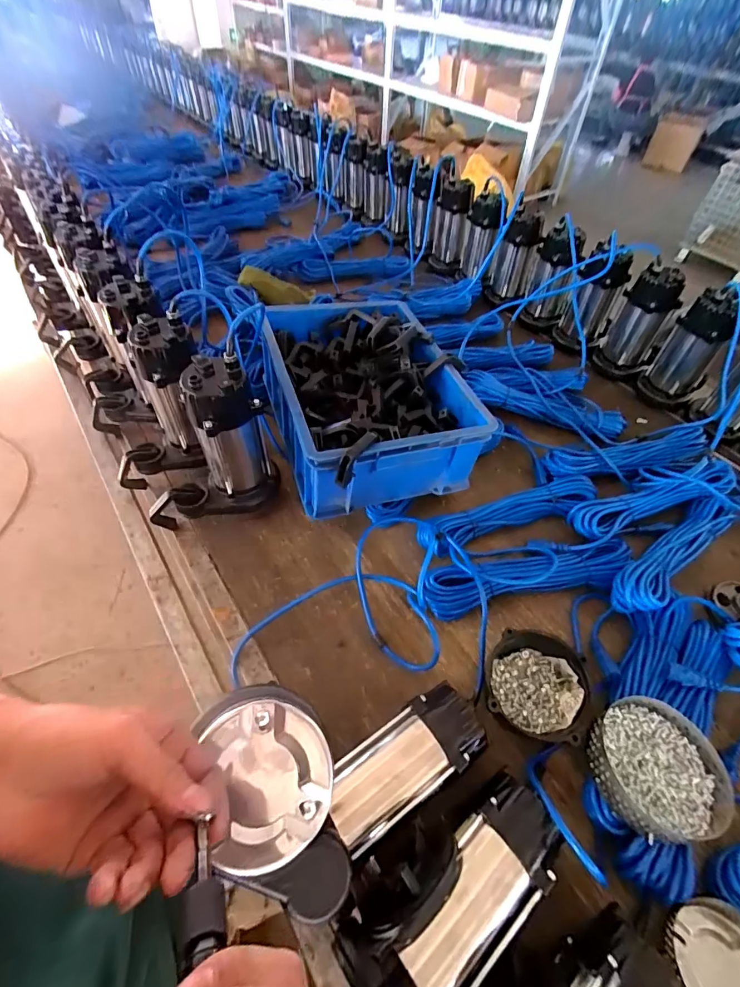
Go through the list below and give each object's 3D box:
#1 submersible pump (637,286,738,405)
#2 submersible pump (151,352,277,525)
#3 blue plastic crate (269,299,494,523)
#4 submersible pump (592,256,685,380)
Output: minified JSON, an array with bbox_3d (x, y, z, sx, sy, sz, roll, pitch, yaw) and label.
[{"bbox_3d":[0.701,-0.325,0.932,0.106,0.216,0.115,-36,61,-27],"label":"submersible pump"},{"bbox_3d":[-0.256,-0.057,0.660,0.206,0.271,0.091,-9,52,-11],"label":"submersible pump"},{"bbox_3d":[-0.010,-0.175,0.767,0.303,0.146,0.418,-16,54,-15],"label":"blue plastic crate"},{"bbox_3d":[0.616,-0.396,0.981,0.120,0.213,0.111,31,56,20],"label":"submersible pump"}]

